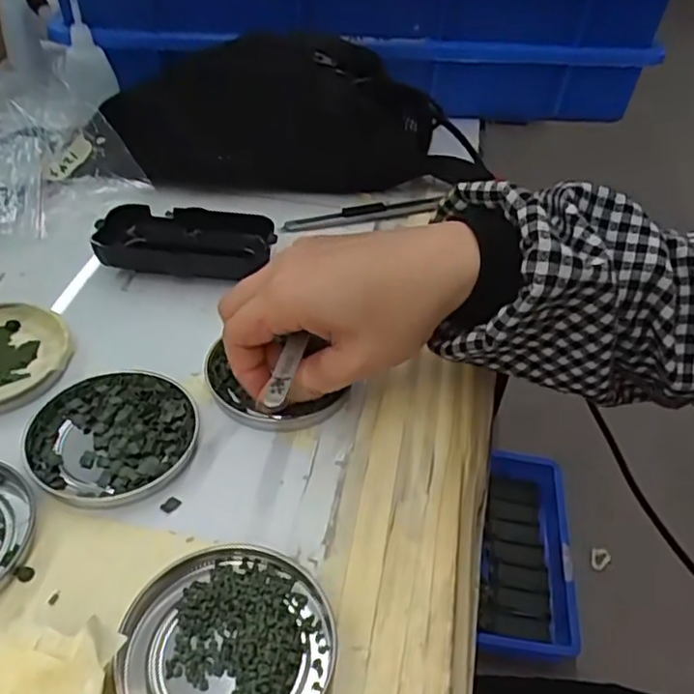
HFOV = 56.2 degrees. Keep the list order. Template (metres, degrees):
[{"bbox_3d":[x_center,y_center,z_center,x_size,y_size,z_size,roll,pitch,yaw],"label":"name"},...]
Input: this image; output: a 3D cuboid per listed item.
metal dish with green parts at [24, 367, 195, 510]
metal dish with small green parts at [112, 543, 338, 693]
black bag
[{"bbox_3d":[-0.113,0.042,0.316,0.078,0.009,0.074,2,43,-2],"label":"metal dish with green parts"},{"bbox_3d":[-0.045,0.113,0.246,0.080,0.010,0.075,2,43,-2],"label":"metal dish with small green parts"},{"bbox_3d":[-0.040,-0.180,0.495,0.287,0.090,0.085,2,43,-2],"label":"black bag"}]

